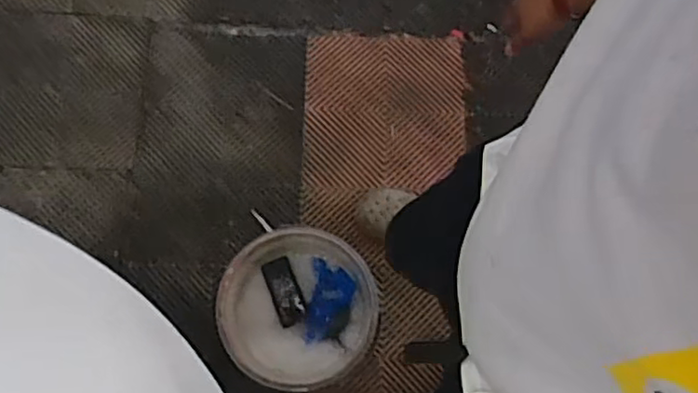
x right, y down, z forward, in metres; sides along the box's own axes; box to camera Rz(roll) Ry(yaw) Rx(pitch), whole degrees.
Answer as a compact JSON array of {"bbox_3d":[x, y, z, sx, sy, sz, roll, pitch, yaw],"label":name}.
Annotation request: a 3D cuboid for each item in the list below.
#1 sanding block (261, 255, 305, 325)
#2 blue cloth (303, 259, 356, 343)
[{"bbox_3d":[-0.133,0.198,1.369,0.061,0.020,0.138,-20,76,-7],"label":"sanding block"},{"bbox_3d":[-0.039,0.222,1.379,0.089,0.018,0.169,7,75,0],"label":"blue cloth"}]

